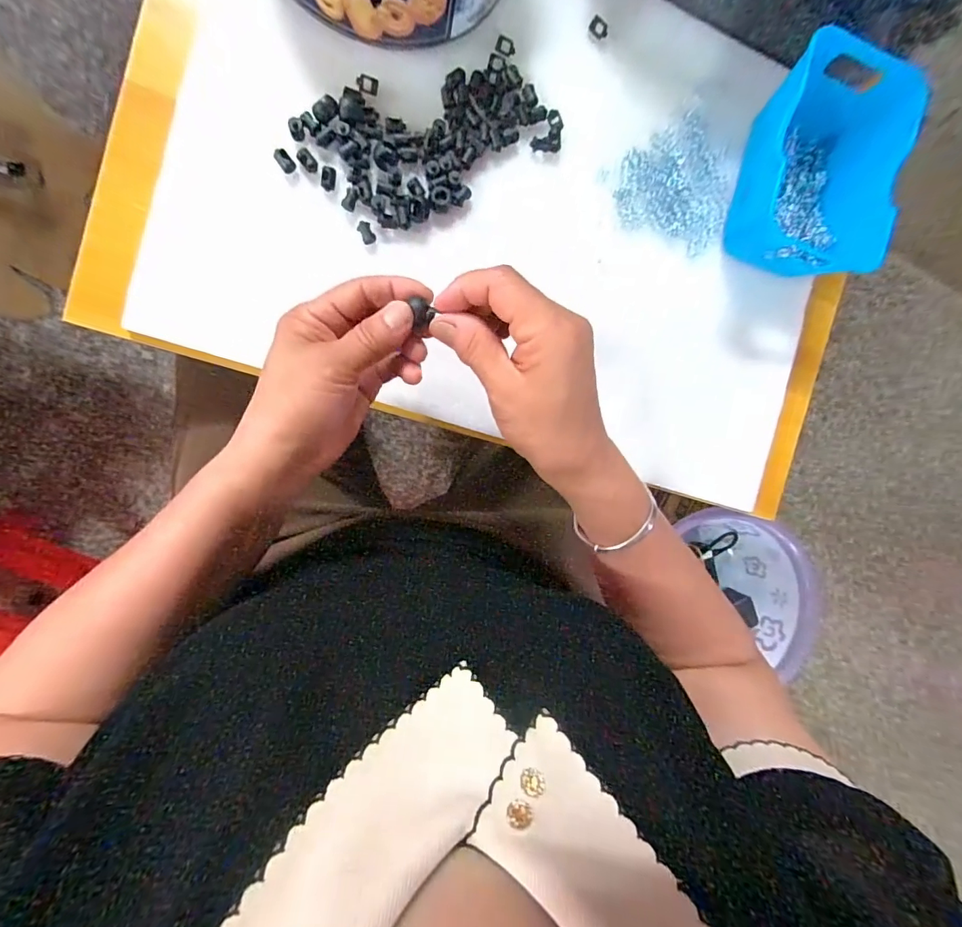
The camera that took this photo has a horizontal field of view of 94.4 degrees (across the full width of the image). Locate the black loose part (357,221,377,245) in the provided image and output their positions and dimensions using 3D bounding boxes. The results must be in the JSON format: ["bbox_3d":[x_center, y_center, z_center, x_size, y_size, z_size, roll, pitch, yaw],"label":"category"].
[{"bbox_3d":[-0.084,-0.168,0.325,0.010,0.006,0.016,-28,97,-7],"label":"black loose part"}]

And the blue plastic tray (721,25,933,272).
[{"bbox_3d":[0.264,-0.231,0.351,0.106,0.064,0.149,15,90,-10],"label":"blue plastic tray"}]

